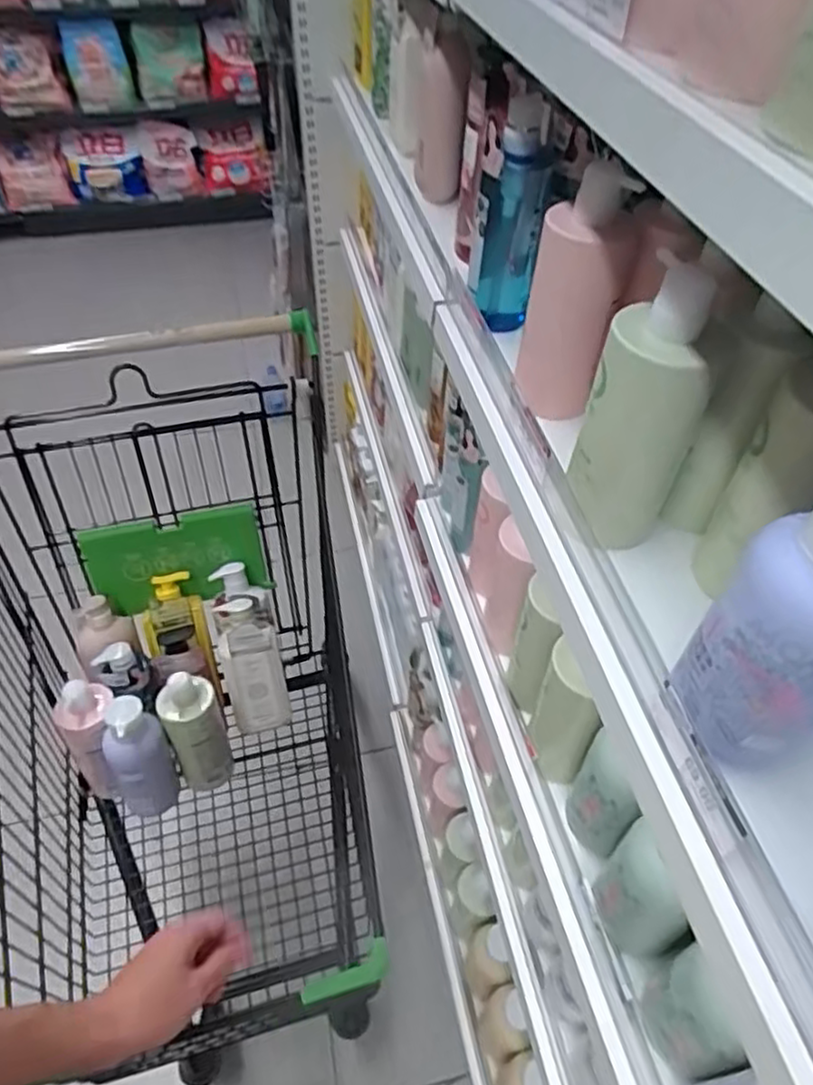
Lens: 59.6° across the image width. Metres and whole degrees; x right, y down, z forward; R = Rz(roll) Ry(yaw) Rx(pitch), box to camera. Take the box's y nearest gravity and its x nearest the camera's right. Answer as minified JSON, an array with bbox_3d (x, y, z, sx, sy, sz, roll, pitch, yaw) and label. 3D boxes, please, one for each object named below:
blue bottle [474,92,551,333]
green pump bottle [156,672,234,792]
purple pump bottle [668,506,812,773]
[{"bbox_3d":[0.107,-0.325,0.721,0.055,0.205,0.065,6,48,4],"label":"blue bottle"},{"bbox_3d":[-0.302,0.261,1.014,0.083,0.197,0.071,-25,37,-24],"label":"green pump bottle"},{"bbox_3d":[0.211,0.047,0.389,0.077,0.194,0.066,34,56,26],"label":"purple pump bottle"}]

